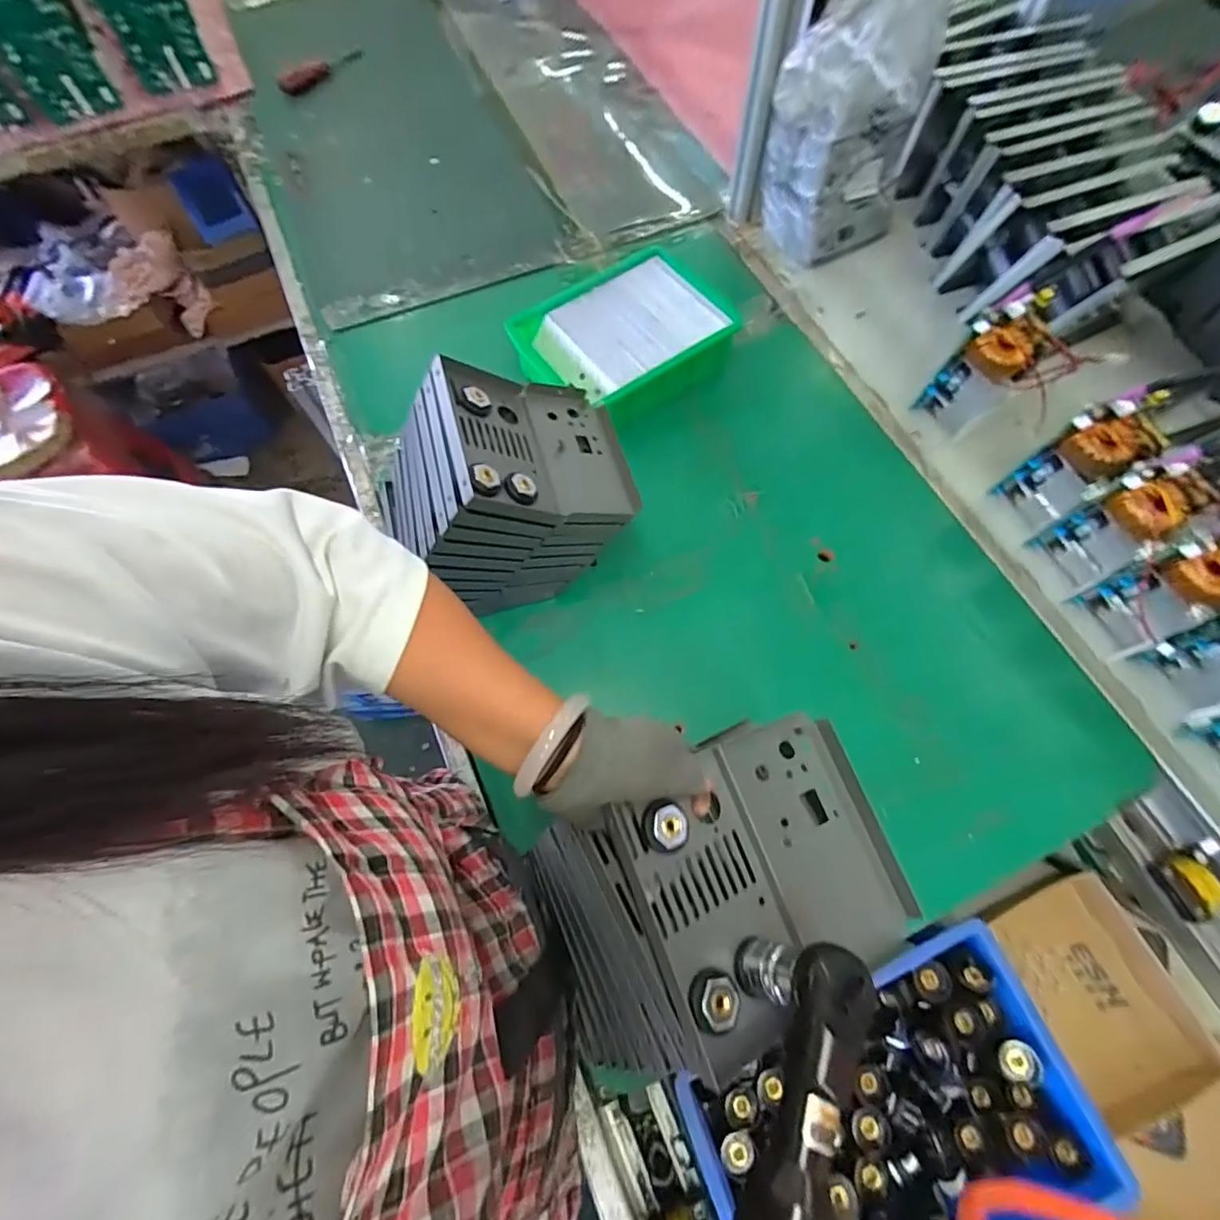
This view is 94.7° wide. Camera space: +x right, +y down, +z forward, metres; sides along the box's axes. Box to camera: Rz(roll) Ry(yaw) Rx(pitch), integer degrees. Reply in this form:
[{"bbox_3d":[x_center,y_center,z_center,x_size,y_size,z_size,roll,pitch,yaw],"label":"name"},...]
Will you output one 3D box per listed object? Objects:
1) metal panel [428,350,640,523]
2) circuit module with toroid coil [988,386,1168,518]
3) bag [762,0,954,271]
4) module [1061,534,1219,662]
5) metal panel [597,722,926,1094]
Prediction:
[{"bbox_3d":[-0.063,-0.144,0.515,0.186,0.035,0.158,2,57,-36],"label":"metal panel"},{"bbox_3d":[0.496,-0.158,0.587,0.083,0.163,0.074,-26,69,-9],"label":"circuit module with toroid coil"},{"bbox_3d":[0.300,-0.617,0.705,0.187,0.305,0.162,16,68,8],"label":"bag"},{"bbox_3d":[0.533,-0.019,0.537,0.066,0.160,0.079,-29,69,-11],"label":"module"},{"bbox_3d":[0.097,0.158,0.352,0.168,0.021,0.156,-18,71,-23],"label":"metal panel"}]

